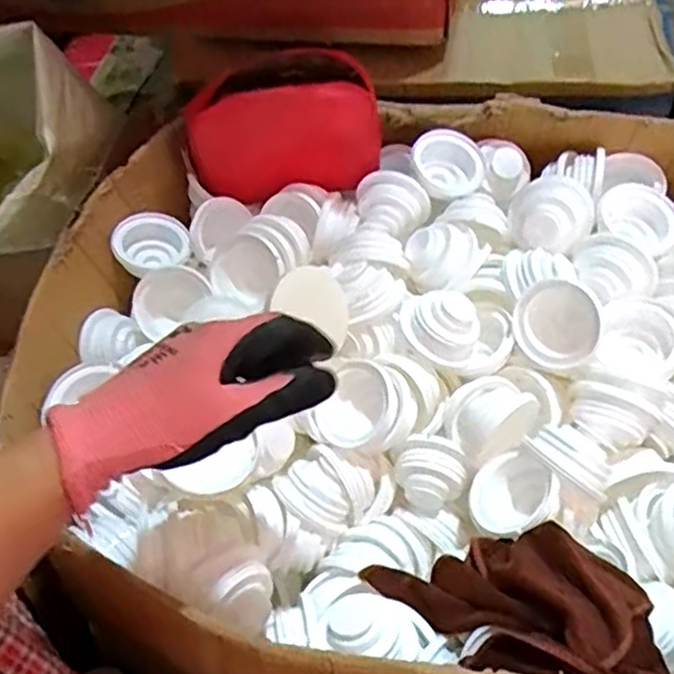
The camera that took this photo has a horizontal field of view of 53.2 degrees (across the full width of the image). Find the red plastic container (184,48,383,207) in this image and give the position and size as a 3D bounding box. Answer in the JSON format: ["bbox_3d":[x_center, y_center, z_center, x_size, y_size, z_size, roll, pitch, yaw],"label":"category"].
[{"bbox_3d":[-0.055,-0.205,0.678,0.186,0.125,0.104,-24,57,-11],"label":"red plastic container"}]

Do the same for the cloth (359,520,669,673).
[{"bbox_3d":[0.115,0.188,0.463,0.184,0.085,0.104,-3,56,3],"label":"cloth"}]

